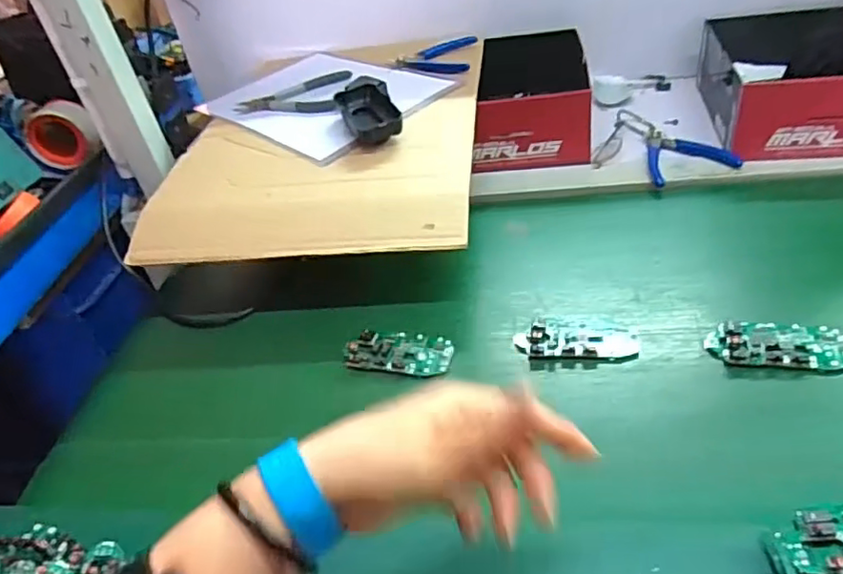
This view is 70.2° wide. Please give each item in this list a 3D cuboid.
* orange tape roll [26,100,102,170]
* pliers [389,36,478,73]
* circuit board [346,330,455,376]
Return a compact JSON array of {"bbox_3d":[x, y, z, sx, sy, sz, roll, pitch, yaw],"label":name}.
[{"bbox_3d":[-0.486,-0.208,0.816,0.102,0.089,0.031,3,44,11],"label":"orange tape roll"},{"bbox_3d":[0.013,-0.306,0.800,0.110,0.014,0.105,-1,42,15],"label":"pliers"},{"bbox_3d":[-0.019,0.056,0.529,0.092,0.010,0.043,1,42,17],"label":"circuit board"}]

